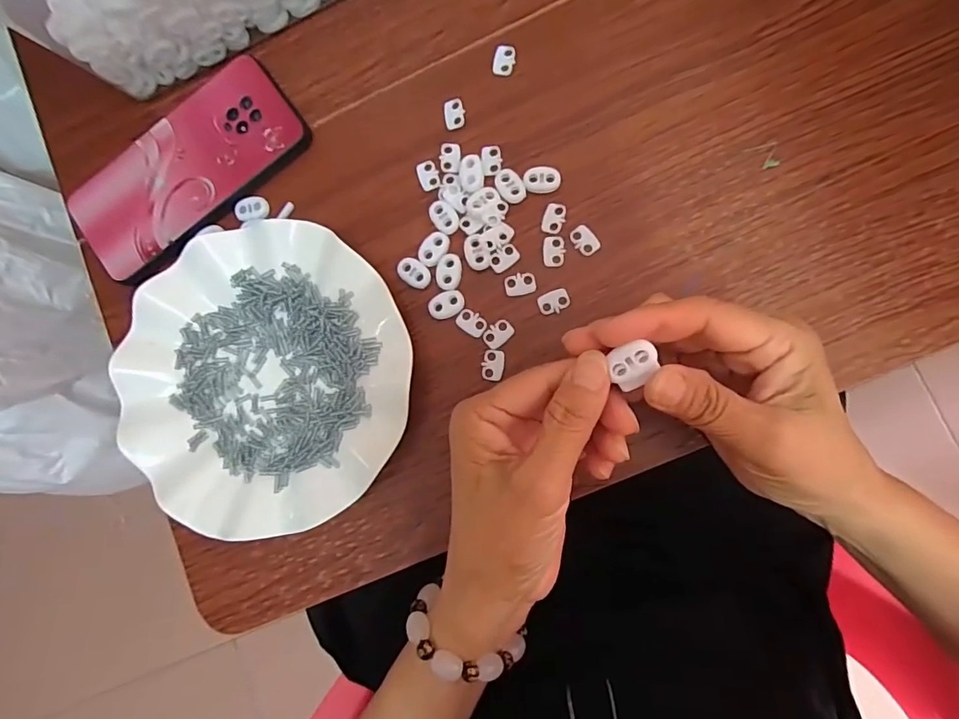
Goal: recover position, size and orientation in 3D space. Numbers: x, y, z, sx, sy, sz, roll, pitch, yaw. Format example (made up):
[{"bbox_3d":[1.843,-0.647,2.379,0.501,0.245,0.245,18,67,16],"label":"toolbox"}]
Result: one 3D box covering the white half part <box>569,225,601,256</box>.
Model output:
[{"bbox_3d":[0.065,-0.073,0.299,0.013,0.004,0.019,-40,83,3],"label":"white half part"}]

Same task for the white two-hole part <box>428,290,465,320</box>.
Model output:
[{"bbox_3d":[-0.020,-0.034,0.305,0.023,0.004,0.015,-22,84,5],"label":"white two-hole part"}]

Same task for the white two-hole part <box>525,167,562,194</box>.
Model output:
[{"bbox_3d":[0.039,-0.111,0.304,0.022,0.004,0.016,-3,86,7],"label":"white two-hole part"}]

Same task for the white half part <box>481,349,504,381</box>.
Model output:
[{"bbox_3d":[0.008,0.003,0.300,0.012,0.004,0.019,6,87,7],"label":"white half part"}]

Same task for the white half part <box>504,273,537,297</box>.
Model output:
[{"bbox_3d":[0.025,-0.046,0.301,0.019,0.004,0.013,-9,85,6],"label":"white half part"}]

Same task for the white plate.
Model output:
[{"bbox_3d":[-0.132,0.011,0.302,0.180,0.025,0.180,0,86,7],"label":"white plate"}]

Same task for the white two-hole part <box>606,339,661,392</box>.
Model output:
[{"bbox_3d":[0.065,0.003,0.207,0.018,0.008,0.017,-28,82,2],"label":"white two-hole part"}]

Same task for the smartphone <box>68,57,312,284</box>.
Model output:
[{"bbox_3d":[-0.196,-0.125,0.327,0.164,0.007,0.083,-37,83,3],"label":"smartphone"}]

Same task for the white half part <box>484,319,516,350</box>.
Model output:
[{"bbox_3d":[0.012,-0.016,0.300,0.019,0.004,0.013,-40,83,3],"label":"white half part"}]

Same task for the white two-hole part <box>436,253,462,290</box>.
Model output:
[{"bbox_3d":[-0.019,-0.055,0.306,0.015,0.004,0.023,5,87,7],"label":"white two-hole part"}]

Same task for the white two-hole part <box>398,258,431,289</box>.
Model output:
[{"bbox_3d":[-0.041,-0.054,0.309,0.023,0.004,0.015,38,91,8],"label":"white two-hole part"}]

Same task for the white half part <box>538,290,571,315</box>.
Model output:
[{"bbox_3d":[0.046,-0.035,0.298,0.019,0.004,0.013,-21,84,5],"label":"white half part"}]

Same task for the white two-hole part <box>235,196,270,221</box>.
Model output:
[{"bbox_3d":[-0.151,-0.101,0.326,0.021,0.005,0.017,-2,86,7],"label":"white two-hole part"}]

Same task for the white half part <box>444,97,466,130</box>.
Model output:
[{"bbox_3d":[-0.016,-0.159,0.315,0.013,0.004,0.019,-13,85,6],"label":"white half part"}]

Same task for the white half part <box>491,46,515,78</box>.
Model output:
[{"bbox_3d":[0.016,-0.192,0.315,0.014,0.004,0.019,4,86,7],"label":"white half part"}]

